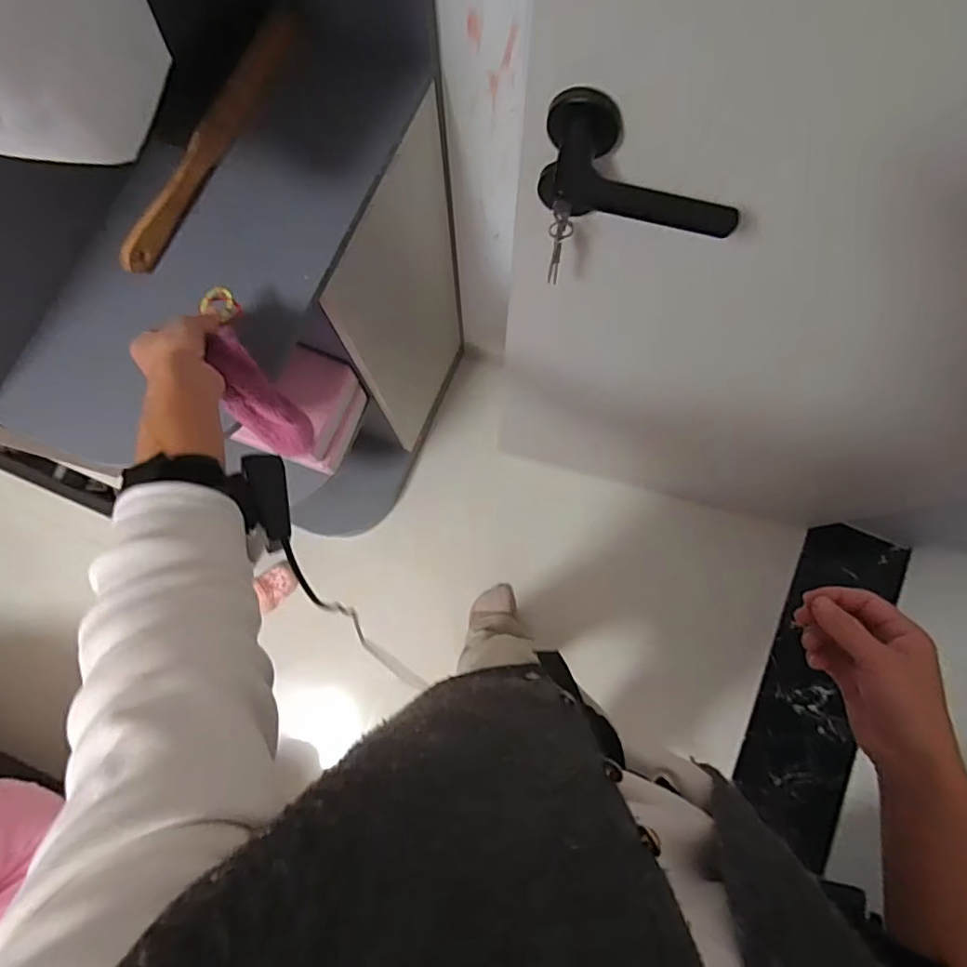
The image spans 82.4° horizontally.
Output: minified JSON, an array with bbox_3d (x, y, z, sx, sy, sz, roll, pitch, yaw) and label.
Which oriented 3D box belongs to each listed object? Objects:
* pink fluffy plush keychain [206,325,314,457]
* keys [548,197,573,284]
[{"bbox_3d":[-0.212,-0.073,0.535,0.048,0.169,0.041,-22,65,-5],"label":"pink fluffy plush keychain"},{"bbox_3d":[0.065,-0.211,0.485,0.019,0.082,0.024,13,79,2],"label":"keys"}]

